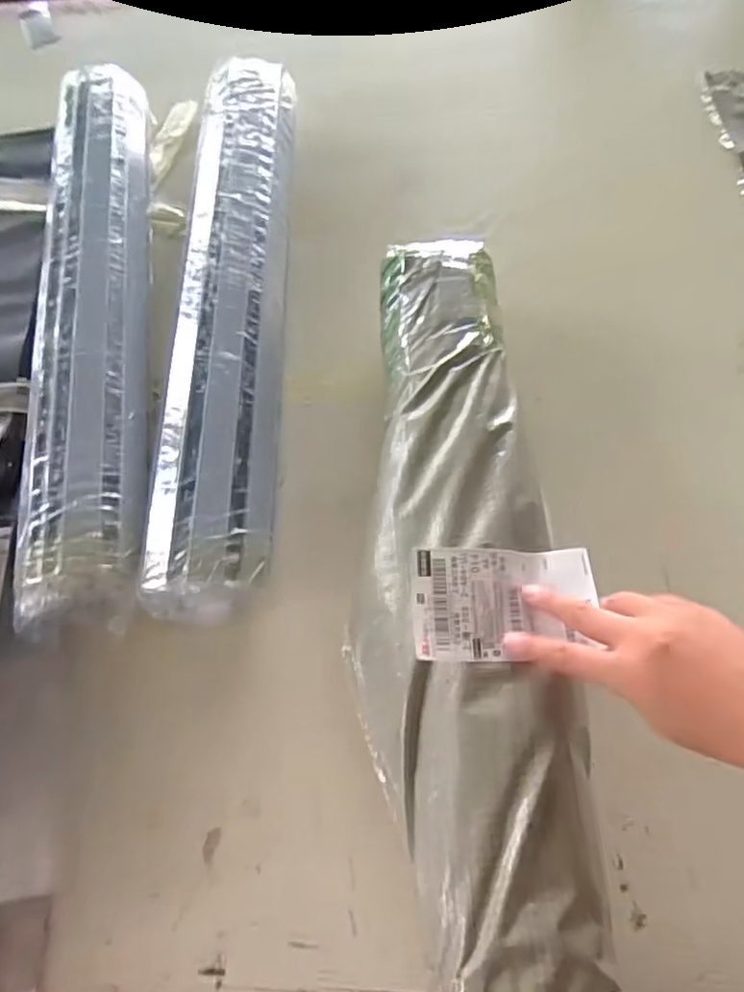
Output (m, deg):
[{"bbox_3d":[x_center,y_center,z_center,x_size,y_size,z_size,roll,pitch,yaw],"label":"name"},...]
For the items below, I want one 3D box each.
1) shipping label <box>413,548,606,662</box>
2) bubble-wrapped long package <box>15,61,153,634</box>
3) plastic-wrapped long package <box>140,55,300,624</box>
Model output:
[{"bbox_3d":[0.090,0.071,0.425,0.122,0.023,0.073,-3,67,2],"label":"shipping label"},{"bbox_3d":[-0.257,-0.190,0.597,0.094,0.054,0.631,-8,67,-1],"label":"bubble-wrapped long package"},{"bbox_3d":[-0.131,-0.197,0.602,0.103,0.077,0.621,-2,64,3],"label":"plastic-wrapped long package"}]

